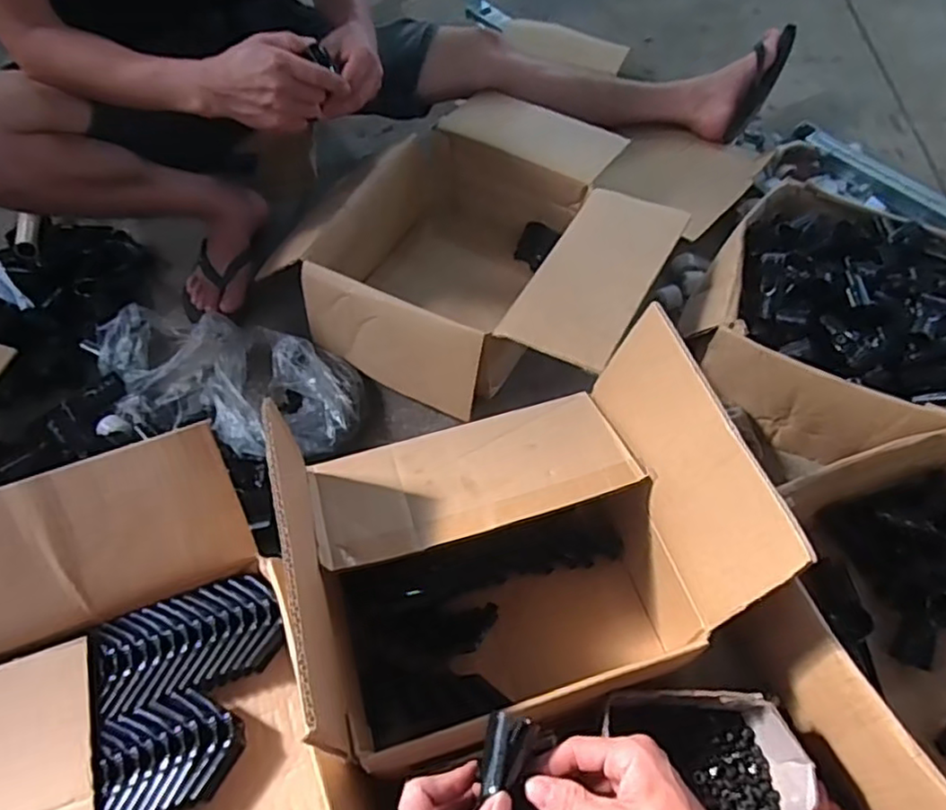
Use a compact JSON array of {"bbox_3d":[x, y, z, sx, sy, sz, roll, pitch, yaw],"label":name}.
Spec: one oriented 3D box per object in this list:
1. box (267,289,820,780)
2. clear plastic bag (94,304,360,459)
[{"bbox_3d":[0.040,0.130,0.613,0.360,0.279,0.268,-16,58,-7],"label":"box"},{"bbox_3d":[-0.331,-0.035,0.848,0.387,0.079,0.185,15,60,12],"label":"clear plastic bag"}]

